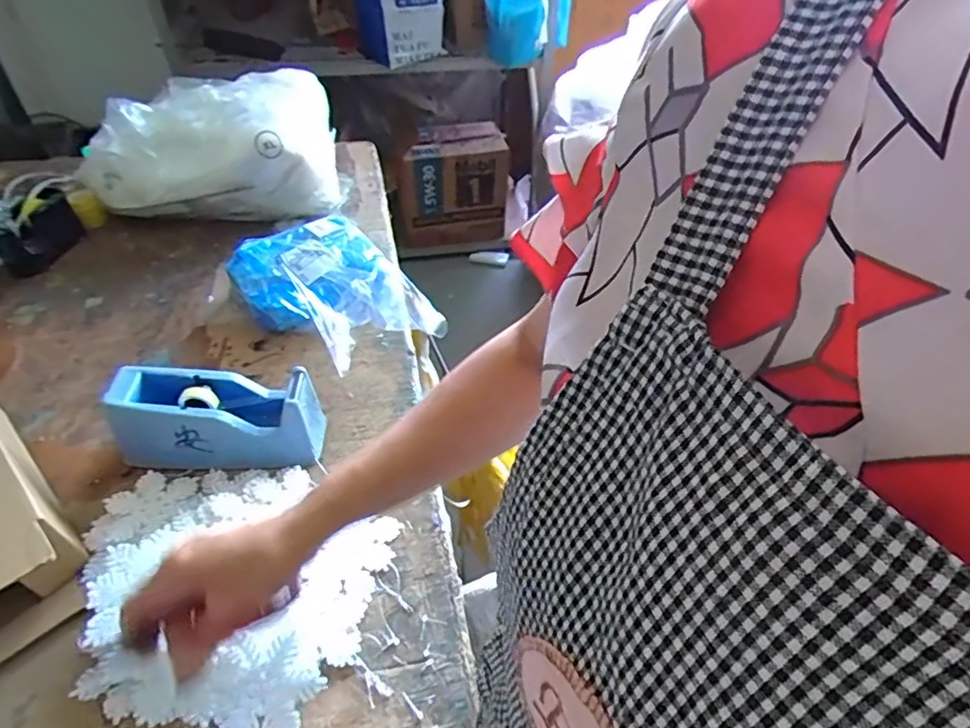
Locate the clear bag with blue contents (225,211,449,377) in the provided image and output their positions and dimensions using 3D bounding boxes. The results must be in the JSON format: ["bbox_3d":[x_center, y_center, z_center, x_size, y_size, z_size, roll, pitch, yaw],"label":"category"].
[{"bbox_3d":[-0.209,-0.111,0.796,0.254,0.108,0.190,36,54,26],"label":"clear bag with blue contents"}]

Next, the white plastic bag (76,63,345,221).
[{"bbox_3d":[-0.446,-0.358,0.979,0.366,0.187,0.216,-4,47,-9],"label":"white plastic bag"}]

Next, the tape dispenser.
[{"bbox_3d":[-0.284,0.059,0.628,0.211,0.095,0.078,-3,44,-6],"label":"tape dispenser"}]

